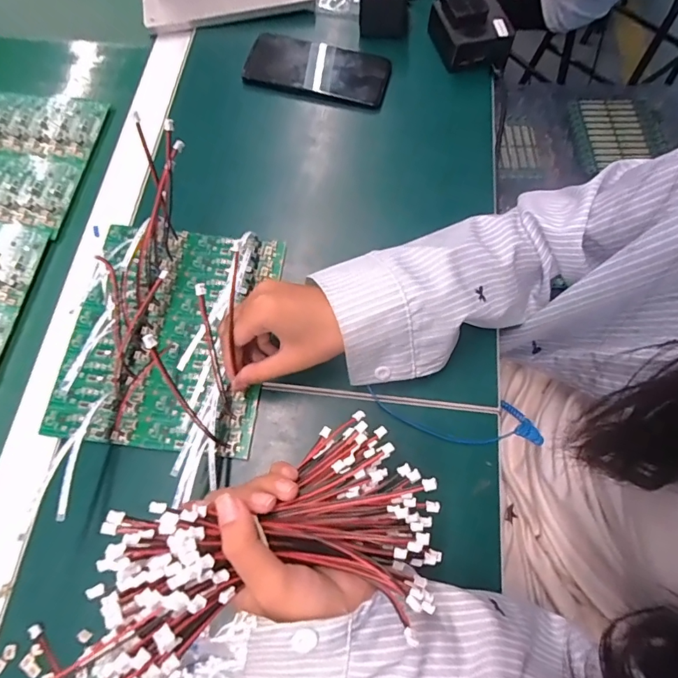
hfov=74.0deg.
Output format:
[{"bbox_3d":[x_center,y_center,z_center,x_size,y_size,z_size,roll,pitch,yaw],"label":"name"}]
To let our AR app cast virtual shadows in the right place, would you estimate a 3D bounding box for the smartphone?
[{"bbox_3d":[-0.024,-0.299,0.495,0.153,0.011,0.071,14,82,4],"label":"smartphone"}]

